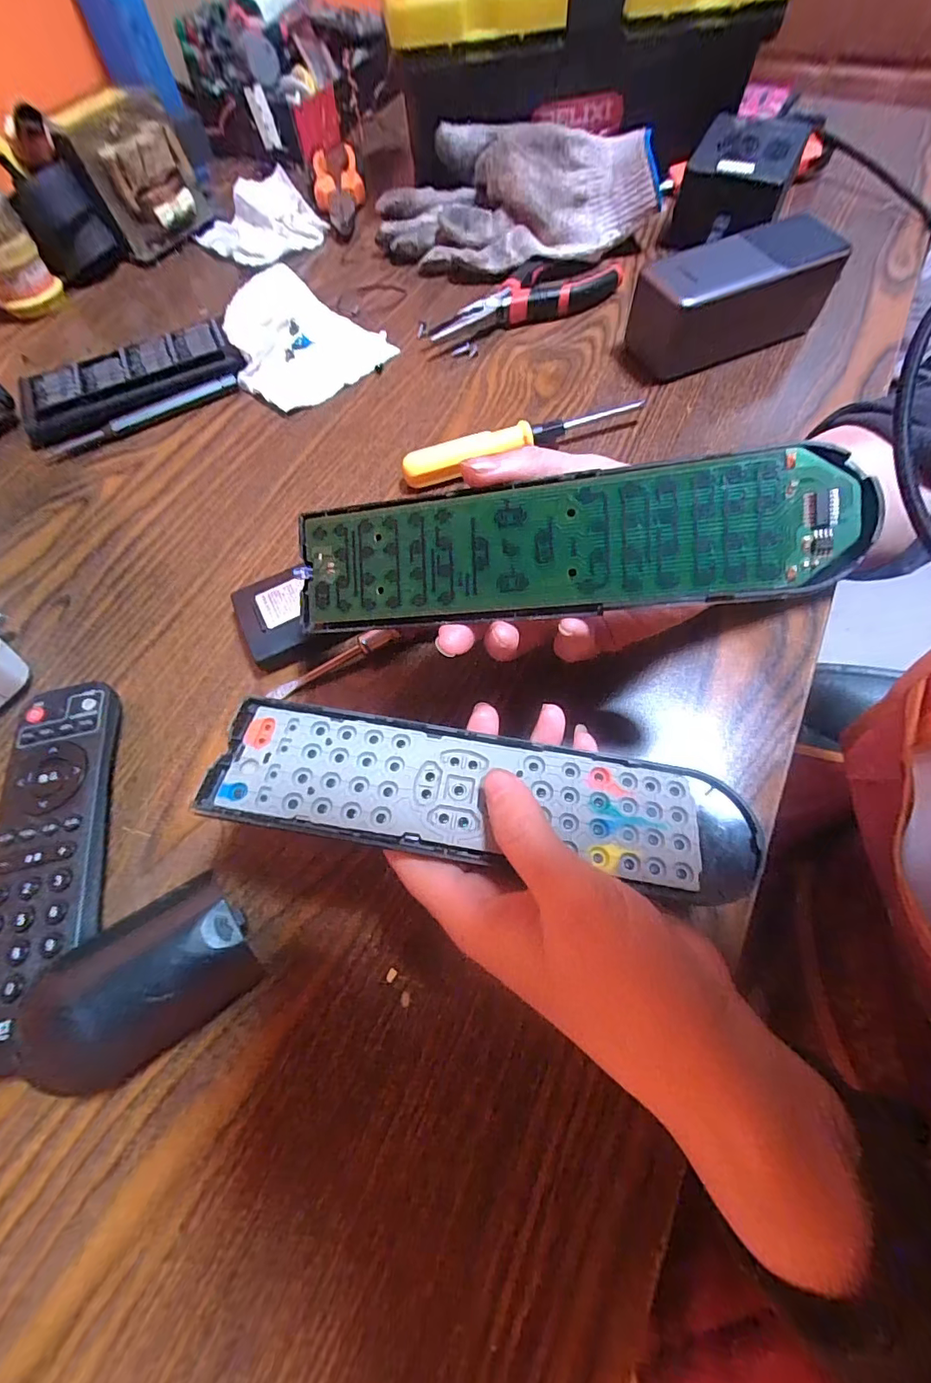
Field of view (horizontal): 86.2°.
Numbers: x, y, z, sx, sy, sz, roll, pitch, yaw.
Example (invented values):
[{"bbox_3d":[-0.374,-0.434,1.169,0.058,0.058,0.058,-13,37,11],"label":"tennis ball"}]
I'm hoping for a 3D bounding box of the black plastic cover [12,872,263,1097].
[{"bbox_3d":[-0.123,0.111,0.192,0.076,0.028,0.051,-38,69,-16],"label":"black plastic cover"}]

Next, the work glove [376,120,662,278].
[{"bbox_3d":[0.038,-0.408,0.421,0.224,0.077,0.109,8,64,5],"label":"work glove"}]

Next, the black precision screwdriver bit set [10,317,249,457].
[{"bbox_3d":[-0.238,-0.219,0.354,0.146,0.025,0.074,-28,66,-12],"label":"black precision screwdriver bit set"}]

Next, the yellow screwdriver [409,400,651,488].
[{"bbox_3d":[0.037,-0.160,0.314,0.157,0.016,0.016,-18,65,-8],"label":"yellow screwdriver"}]

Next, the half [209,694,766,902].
[{"bbox_3d":[0.006,0.037,0.183,0.194,0.009,0.048,9,64,1],"label":"half"}]

